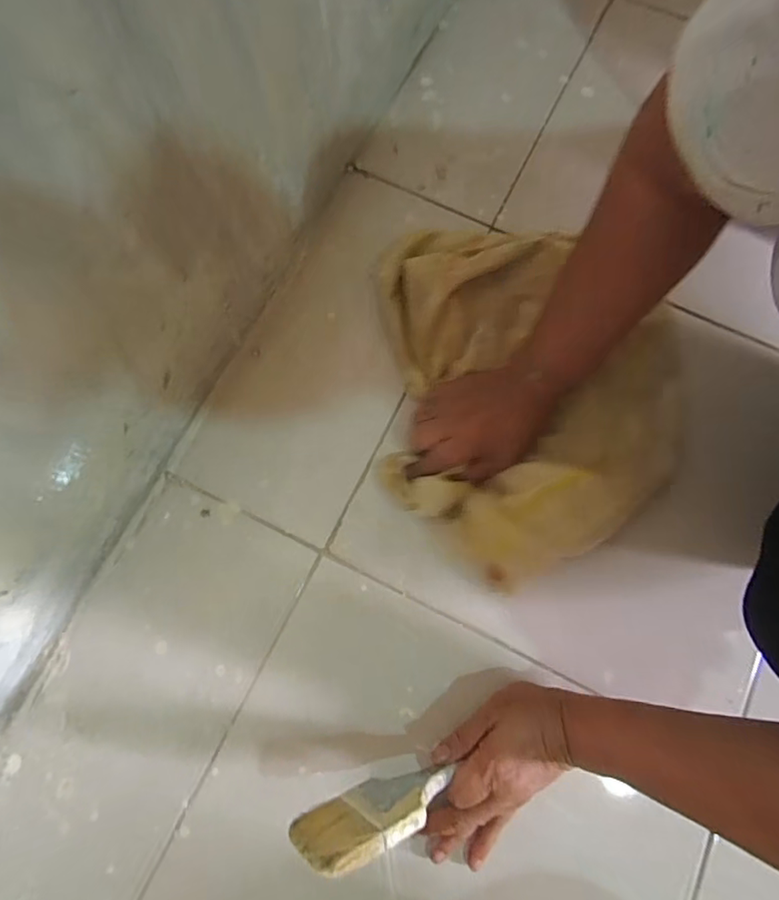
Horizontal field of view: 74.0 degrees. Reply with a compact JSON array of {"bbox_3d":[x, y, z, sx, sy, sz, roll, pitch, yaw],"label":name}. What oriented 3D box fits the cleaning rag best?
[{"bbox_3d":[0.142,-0.062,0.498,0.290,0.054,0.355,0,75,-1],"label":"cleaning rag"}]

